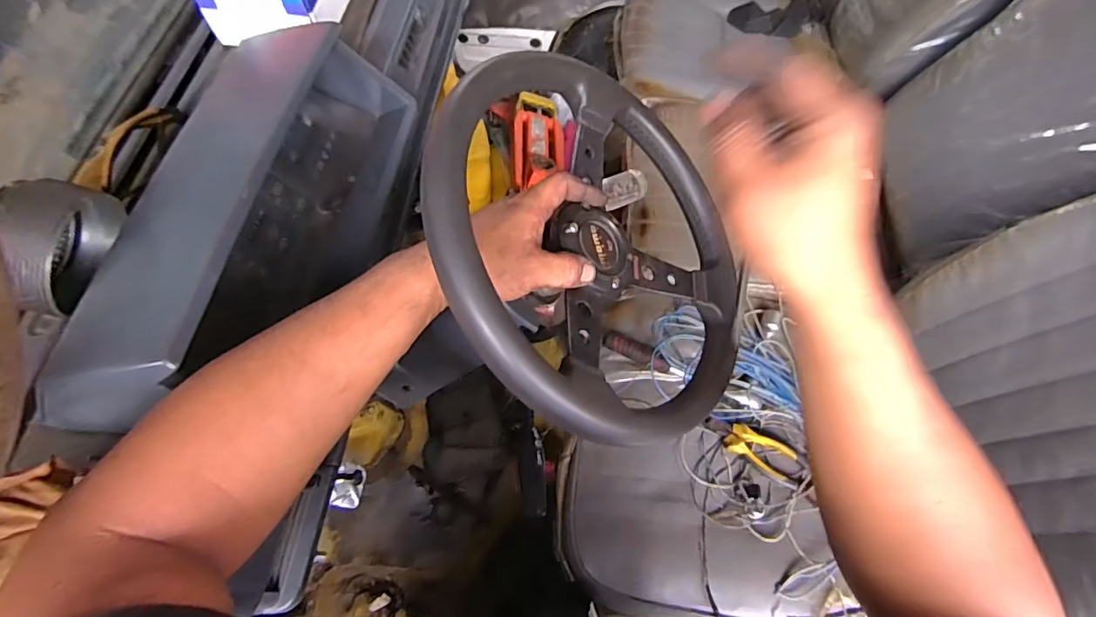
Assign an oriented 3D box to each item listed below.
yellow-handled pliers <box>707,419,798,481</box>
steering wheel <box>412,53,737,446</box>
[{"bbox_3d":[0.280,0.188,0.731,0.131,0.025,0.043,31,66,16],"label":"yellow-handled pliers"},{"bbox_3d":[0.049,-0.057,0.433,0.325,0.040,0.332,18,61,-36],"label":"steering wheel"}]

